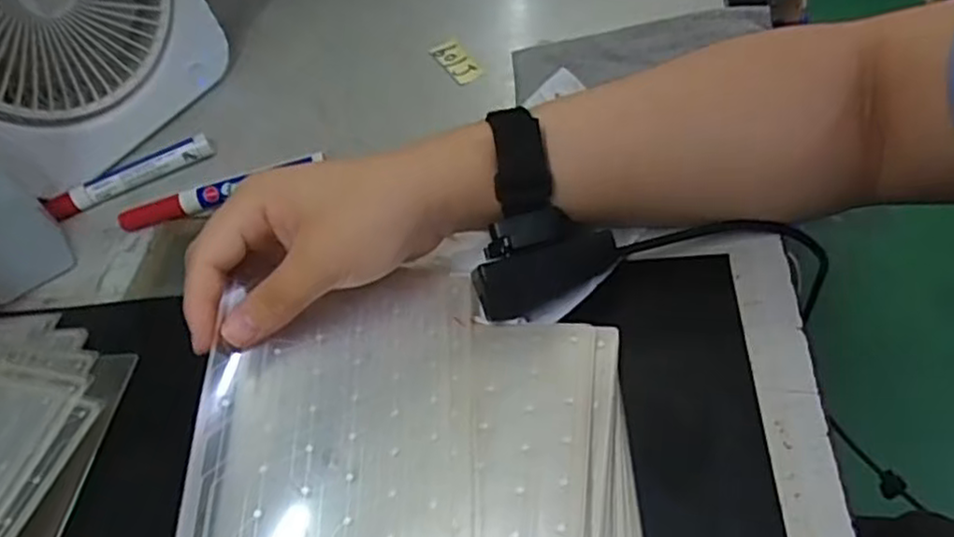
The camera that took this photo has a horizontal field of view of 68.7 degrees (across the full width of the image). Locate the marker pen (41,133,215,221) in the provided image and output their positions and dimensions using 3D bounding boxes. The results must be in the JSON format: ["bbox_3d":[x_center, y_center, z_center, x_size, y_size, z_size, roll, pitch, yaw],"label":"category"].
[{"bbox_3d":[-0.237,-0.064,0.479,0.112,0.022,0.012,-26,49,-8],"label":"marker pen"}]

